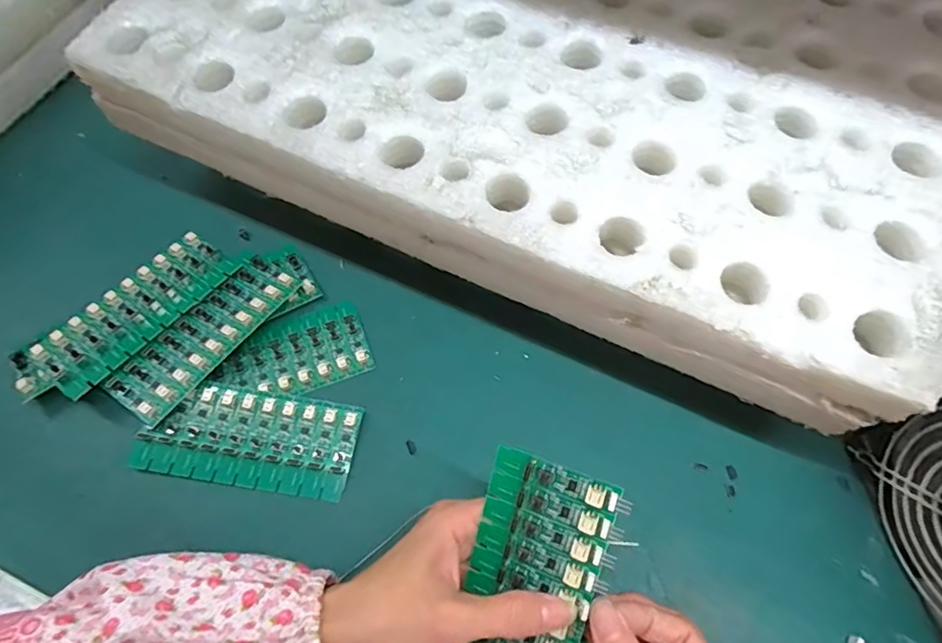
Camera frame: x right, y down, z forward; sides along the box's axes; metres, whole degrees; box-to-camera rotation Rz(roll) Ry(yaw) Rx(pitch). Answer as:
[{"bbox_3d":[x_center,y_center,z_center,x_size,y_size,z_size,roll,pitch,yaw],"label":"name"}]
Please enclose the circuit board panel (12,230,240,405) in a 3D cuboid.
[{"bbox_3d":[-0.243,-0.002,0.372,0.063,0.011,0.151,41,67,18],"label":"circuit board panel"}]

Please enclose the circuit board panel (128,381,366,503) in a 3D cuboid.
[{"bbox_3d":[-0.145,0.077,0.348,0.135,0.008,0.062,10,68,-1],"label":"circuit board panel"}]

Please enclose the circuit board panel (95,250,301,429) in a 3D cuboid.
[{"bbox_3d":[-0.186,0.007,0.371,0.052,0.008,0.137,30,63,13],"label":"circuit board panel"}]

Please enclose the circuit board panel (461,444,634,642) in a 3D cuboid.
[{"bbox_3d":[0.028,0.138,0.264,0.065,0.008,0.138,17,99,23],"label":"circuit board panel"}]

